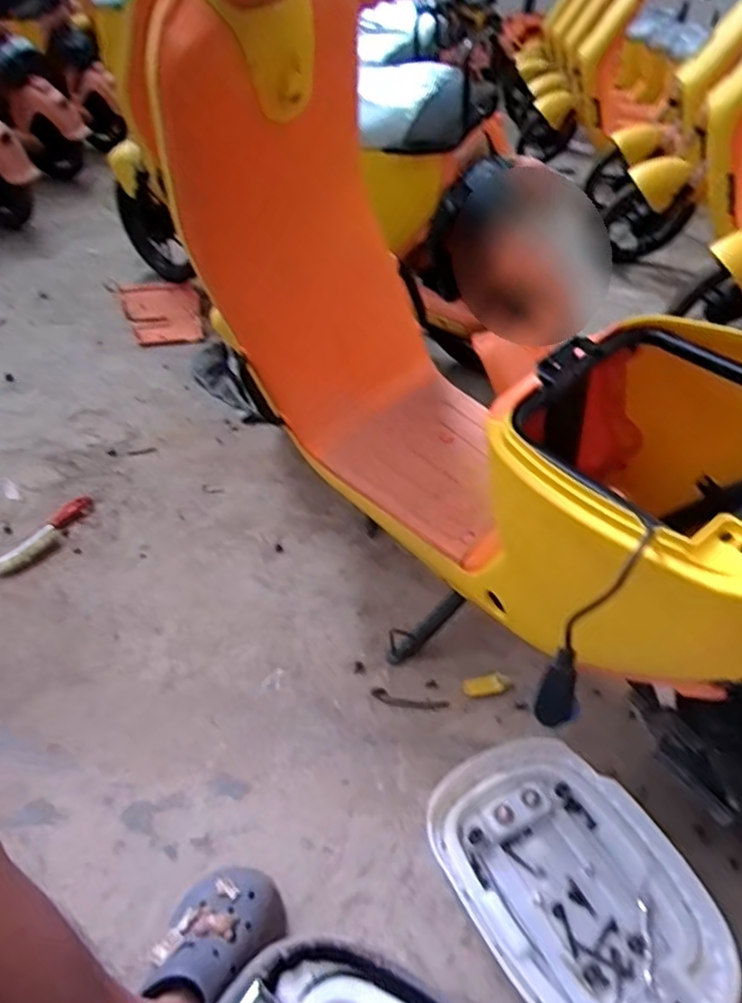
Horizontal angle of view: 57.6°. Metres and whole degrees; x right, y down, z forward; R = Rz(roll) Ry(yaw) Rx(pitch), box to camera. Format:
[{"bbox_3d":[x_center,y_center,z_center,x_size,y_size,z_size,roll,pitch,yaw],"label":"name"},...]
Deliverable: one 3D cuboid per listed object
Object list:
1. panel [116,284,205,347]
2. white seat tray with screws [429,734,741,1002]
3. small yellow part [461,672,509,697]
[{"bbox_3d":[-0.538,-0.499,1.787,0.208,0.024,0.262,-17,53,-26],"label":"panel"},{"bbox_3d":[0.248,0.454,0.811,0.267,0.039,0.356,-16,44,-22],"label":"white seat tray with screws"},{"bbox_3d":[0.178,0.287,1.051,0.069,0.016,0.030,-5,41,-10],"label":"small yellow part"}]

